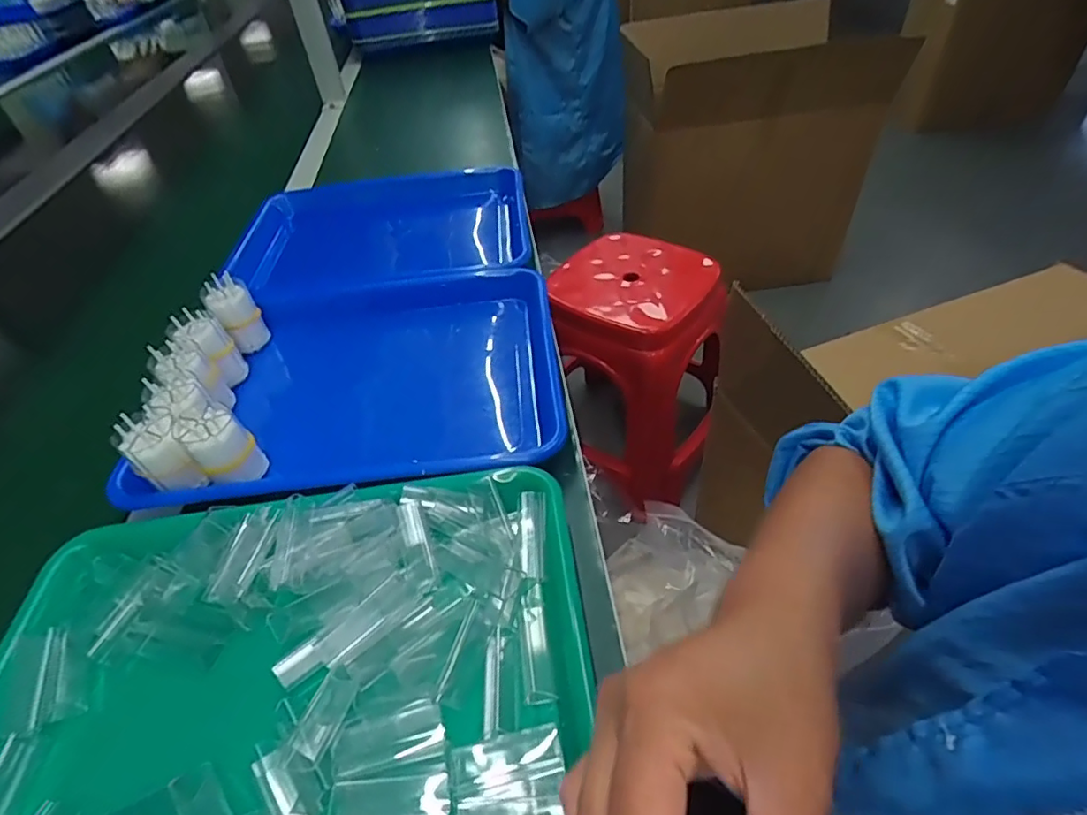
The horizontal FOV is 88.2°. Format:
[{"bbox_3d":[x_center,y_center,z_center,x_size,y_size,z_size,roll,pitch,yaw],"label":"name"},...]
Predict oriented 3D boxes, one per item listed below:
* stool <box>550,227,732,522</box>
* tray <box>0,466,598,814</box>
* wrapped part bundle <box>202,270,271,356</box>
[{"bbox_3d":[0.185,-0.073,1.133,0.322,0.408,0.299,27,53,28],"label":"stool"},{"bbox_3d":[-0.144,0.154,0.299,0.338,0.043,0.243,-8,45,-2],"label":"tray"},{"bbox_3d":[-0.284,-0.086,0.523,0.038,0.066,0.043,-29,49,-22],"label":"wrapped part bundle"}]

